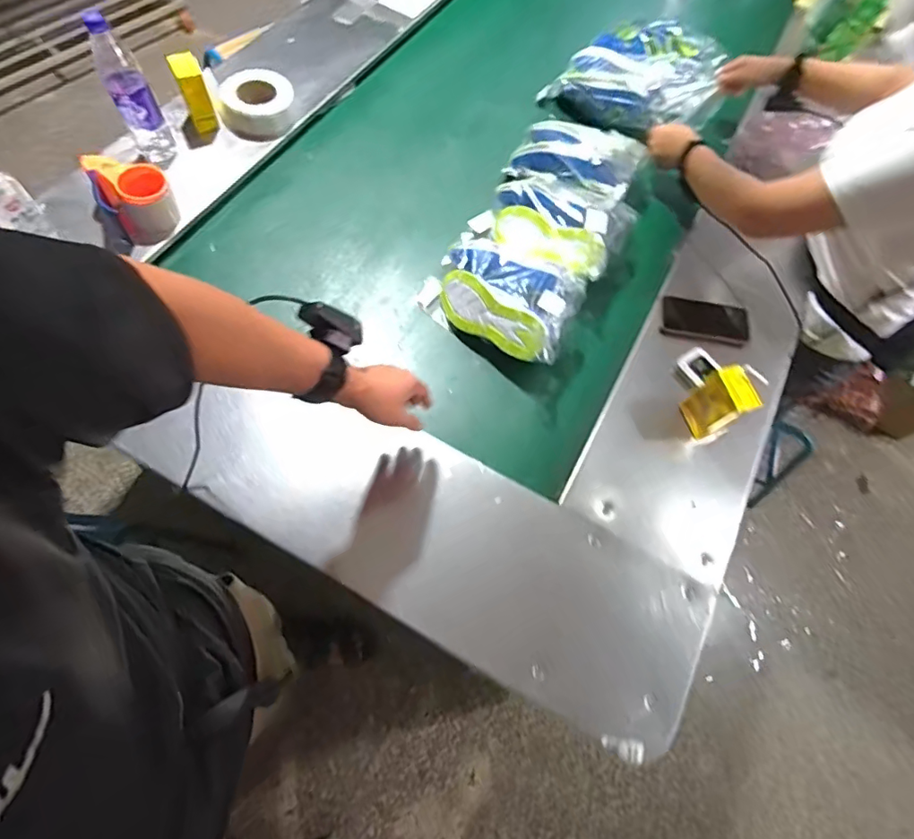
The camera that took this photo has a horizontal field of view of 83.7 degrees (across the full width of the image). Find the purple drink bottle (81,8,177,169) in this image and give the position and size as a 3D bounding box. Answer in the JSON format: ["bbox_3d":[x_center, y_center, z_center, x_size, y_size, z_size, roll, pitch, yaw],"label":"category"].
[{"bbox_3d":[-0.536,-0.535,0.844,0.062,0.232,0.058,-24,66,-15],"label":"purple drink bottle"}]

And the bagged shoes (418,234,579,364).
[{"bbox_3d":[0.077,-0.213,0.859,0.258,0.087,0.170,33,65,13],"label":"bagged shoes"}]

